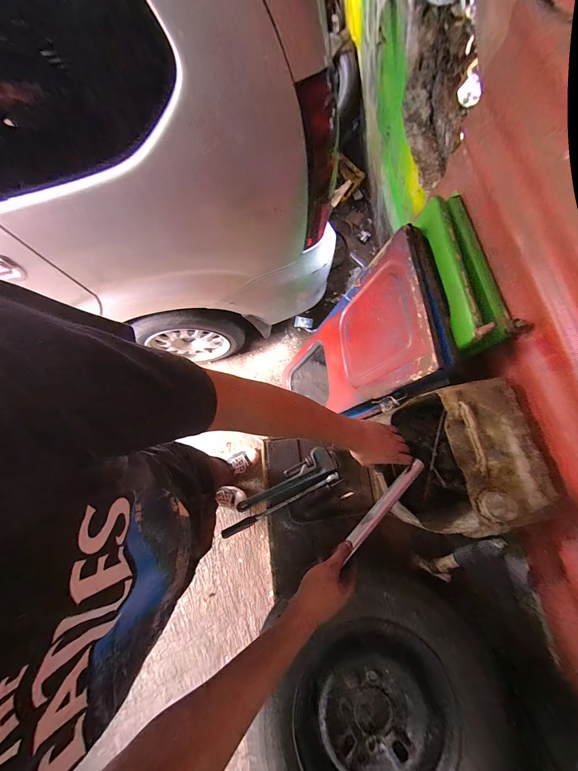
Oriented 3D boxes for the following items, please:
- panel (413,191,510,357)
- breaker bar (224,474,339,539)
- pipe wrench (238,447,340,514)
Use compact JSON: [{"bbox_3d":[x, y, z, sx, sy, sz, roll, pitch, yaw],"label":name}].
[{"bbox_3d":[0.381,-0.256,0.590,0.112,0.072,0.363,-4,76,-6],"label":"panel"},{"bbox_3d":[-0.018,0.329,0.755,0.348,0.023,0.022,-24,79,-10],"label":"breaker bar"},{"bbox_3d":[-0.013,0.259,0.763,0.284,0.019,0.070,-21,79,-9],"label":"pipe wrench"}]

